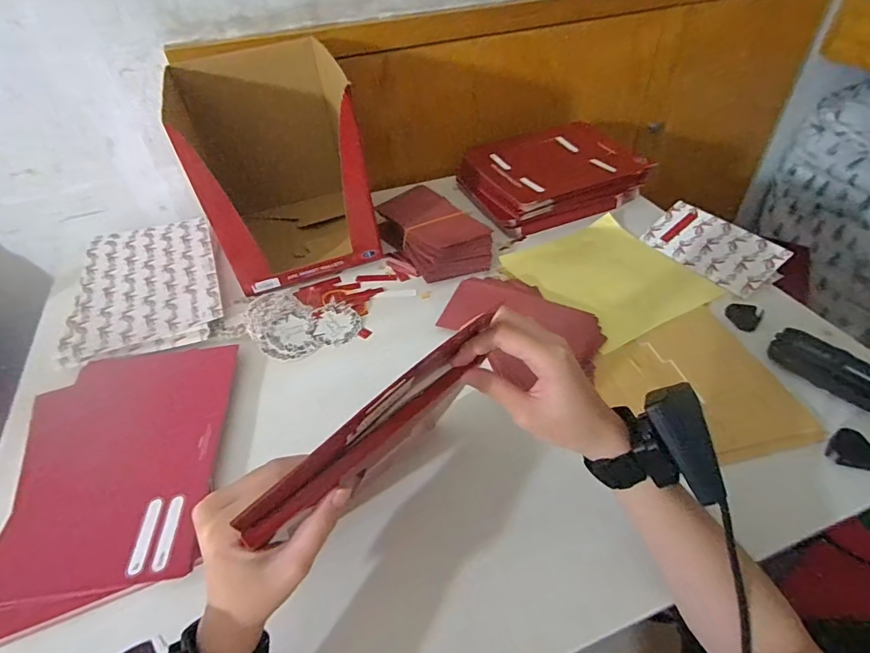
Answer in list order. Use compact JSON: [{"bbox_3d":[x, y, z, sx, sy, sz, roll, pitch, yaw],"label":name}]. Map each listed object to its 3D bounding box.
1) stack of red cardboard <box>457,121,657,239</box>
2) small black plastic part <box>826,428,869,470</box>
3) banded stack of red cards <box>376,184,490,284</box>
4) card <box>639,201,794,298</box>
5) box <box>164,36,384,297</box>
[{"bbox_3d":[0.195,-0.256,0.796,0.253,0.068,0.194,-19,45,-16],"label":"stack of red cardboard"},{"bbox_3d":[0.396,0.117,0.437,0.040,0.008,0.043,31,53,32],"label":"small black plastic part"},{"bbox_3d":[-0.002,-0.147,0.708,0.112,0.058,0.197,-20,45,-16],"label":"banded stack of red cards"},{"bbox_3d":[0.391,-0.114,0.662,0.086,0.012,0.175,-42,50,4],"label":"card"},{"bbox_3d":[-0.217,-0.227,0.667,0.216,0.247,0.246,-17,44,-13],"label":"box"}]

